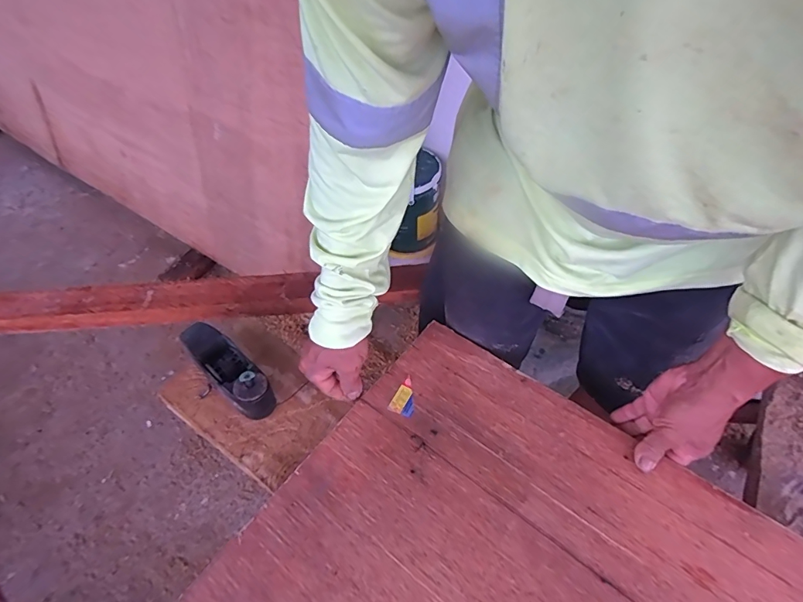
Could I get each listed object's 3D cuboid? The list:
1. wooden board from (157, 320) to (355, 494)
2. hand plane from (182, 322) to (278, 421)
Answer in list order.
[{"bbox_3d":[-0.178,0.112,0.532,0.209,0.011,0.146,29,54,22],"label":"wooden board"},{"bbox_3d":[-0.207,0.080,0.514,0.149,0.050,0.047,37,57,27],"label":"hand plane"}]

